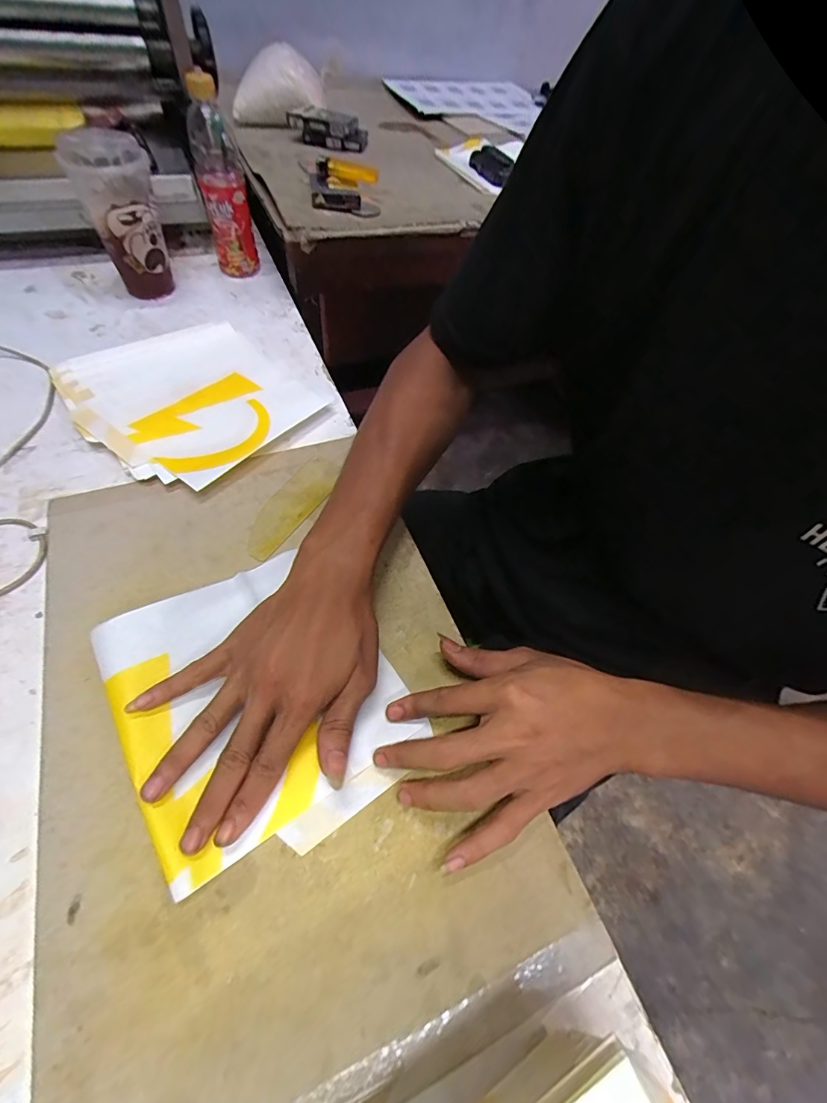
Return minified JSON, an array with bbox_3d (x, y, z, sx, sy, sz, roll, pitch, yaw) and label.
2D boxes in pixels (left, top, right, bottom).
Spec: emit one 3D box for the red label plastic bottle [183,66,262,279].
[{"bbox_3d":[-0.238,-0.454,0.559,0.053,0.200,0.059,-16,58,-16],"label":"red label plastic bottle"}]

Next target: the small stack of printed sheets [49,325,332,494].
[{"bbox_3d":[-0.228,-0.165,0.466,0.242,0.024,0.204,36,57,20],"label":"small stack of printed sheets"}]

